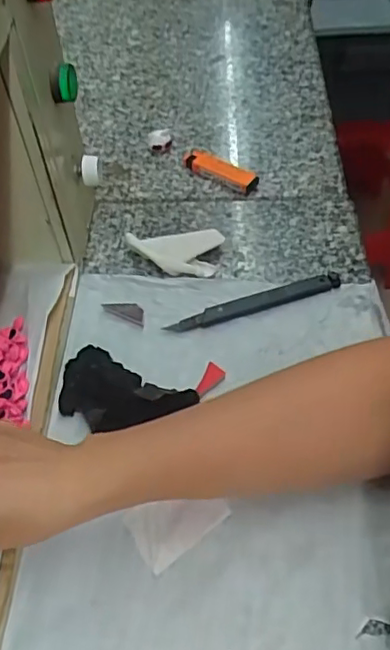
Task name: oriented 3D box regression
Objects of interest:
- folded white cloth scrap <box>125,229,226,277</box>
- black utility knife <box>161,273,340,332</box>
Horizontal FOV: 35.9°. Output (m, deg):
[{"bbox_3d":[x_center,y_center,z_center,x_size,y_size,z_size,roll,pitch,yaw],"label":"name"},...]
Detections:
[{"bbox_3d":[-0.017,-0.064,0.524,0.082,0.015,0.051,-1,52,1],"label":"folded white cloth scrap"},{"bbox_3d":[0.049,-0.019,0.488,0.147,0.008,0.018,-16,53,-11],"label":"black utility knife"}]

